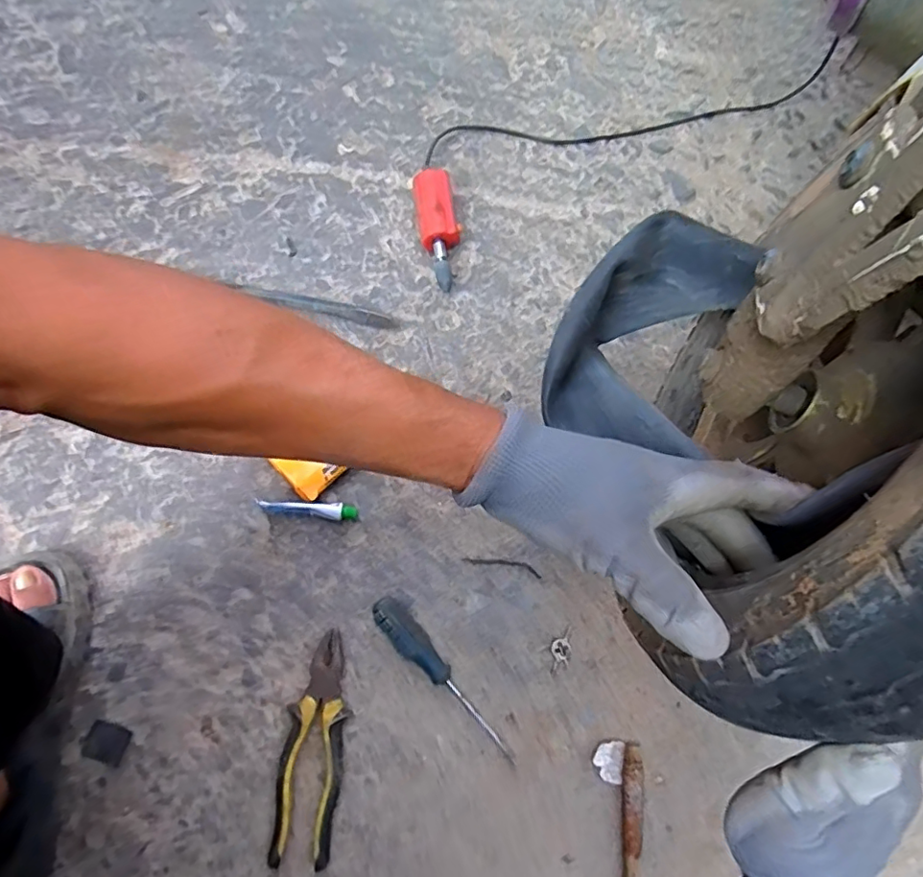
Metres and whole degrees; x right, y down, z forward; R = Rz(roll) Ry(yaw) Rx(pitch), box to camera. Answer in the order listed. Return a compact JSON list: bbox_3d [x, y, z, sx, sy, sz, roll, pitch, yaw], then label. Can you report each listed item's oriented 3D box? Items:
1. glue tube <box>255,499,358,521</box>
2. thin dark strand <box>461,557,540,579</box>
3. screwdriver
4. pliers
[{"bbox_3d":[-0.158,0.070,0.571,0.100,0.024,0.016,7,72,0],"label":"glue tube"},{"bbox_3d":[0.042,0.127,0.571,0.079,0.004,0.012,12,72,2],"label":"thin dark strand"},{"bbox_3d":[-0.016,0.225,0.526,0.028,0.029,0.184,-41,78,-14],"label":"screwdriver"},{"bbox_3d":[-0.130,0.273,0.505,0.054,0.023,0.185,7,72,0],"label":"pliers"}]

